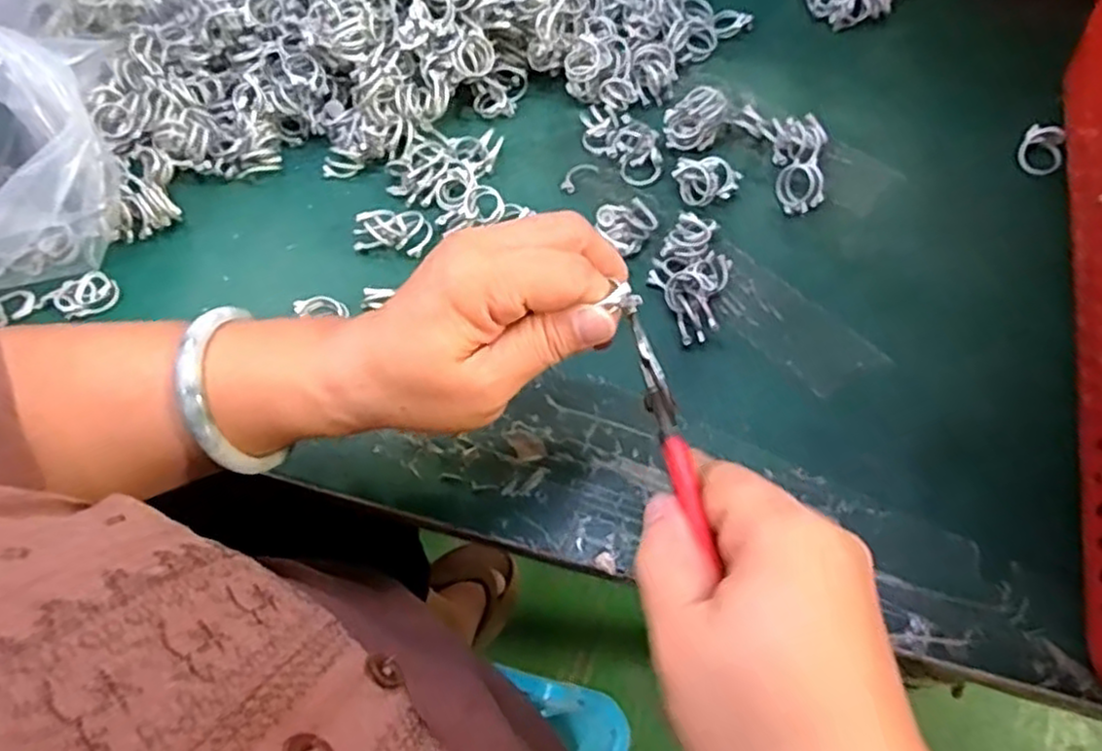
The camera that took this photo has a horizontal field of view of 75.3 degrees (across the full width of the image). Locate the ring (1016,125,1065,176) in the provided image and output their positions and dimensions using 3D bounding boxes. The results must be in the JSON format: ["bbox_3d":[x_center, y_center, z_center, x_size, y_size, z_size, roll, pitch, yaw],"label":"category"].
[{"bbox_3d":[0.284,-0.130,0.414,0.024,0.019,0.024,-2,62,3],"label":"ring"}]

